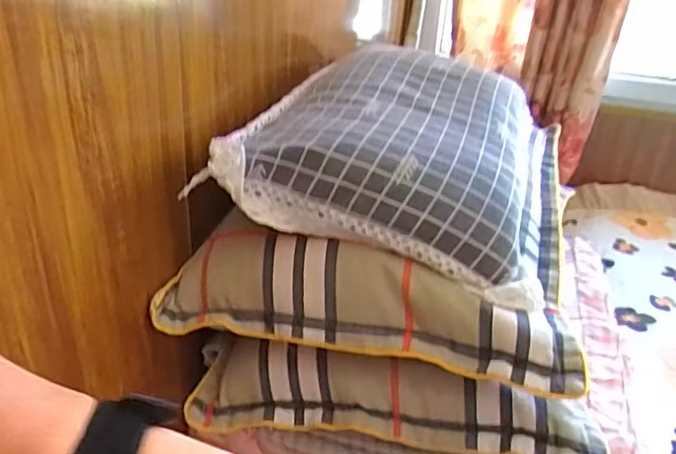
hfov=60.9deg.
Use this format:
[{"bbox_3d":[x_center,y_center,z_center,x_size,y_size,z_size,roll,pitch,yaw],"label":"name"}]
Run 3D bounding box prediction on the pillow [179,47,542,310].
[{"bbox_3d":[0.063,-0.087,0.596,0.283,0.114,0.333,10,28,9],"label":"pillow"}]

